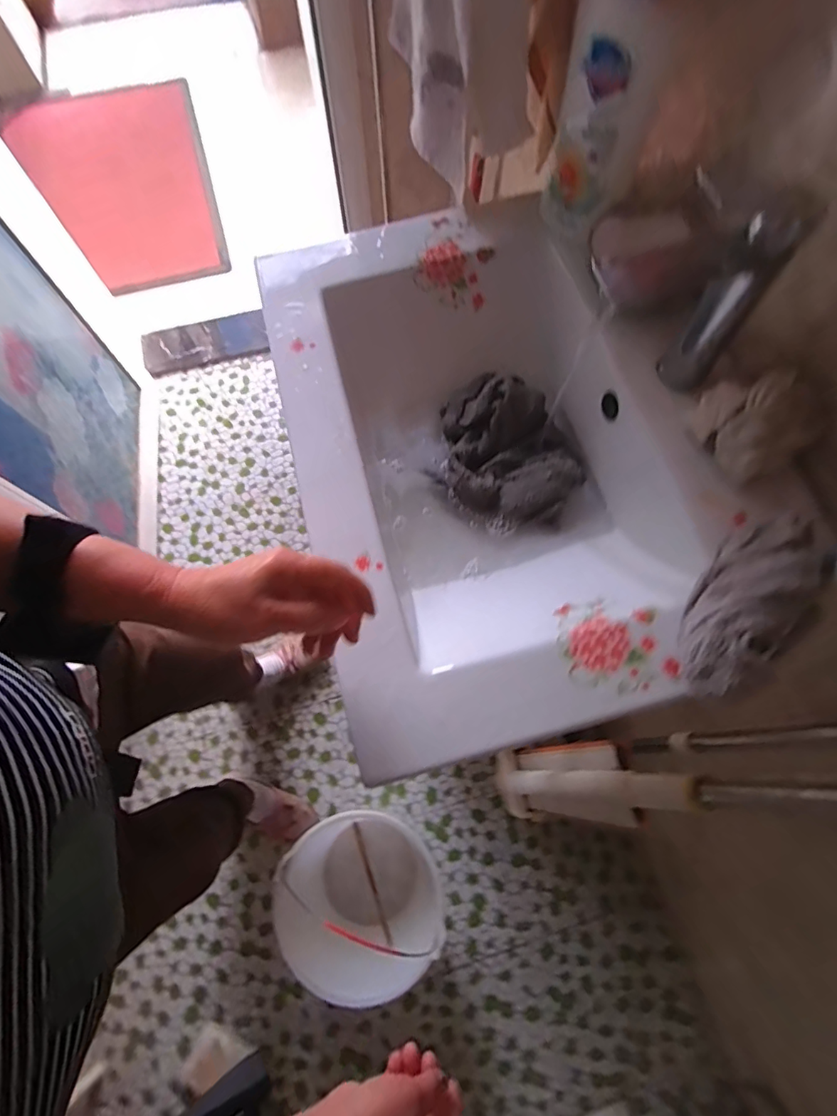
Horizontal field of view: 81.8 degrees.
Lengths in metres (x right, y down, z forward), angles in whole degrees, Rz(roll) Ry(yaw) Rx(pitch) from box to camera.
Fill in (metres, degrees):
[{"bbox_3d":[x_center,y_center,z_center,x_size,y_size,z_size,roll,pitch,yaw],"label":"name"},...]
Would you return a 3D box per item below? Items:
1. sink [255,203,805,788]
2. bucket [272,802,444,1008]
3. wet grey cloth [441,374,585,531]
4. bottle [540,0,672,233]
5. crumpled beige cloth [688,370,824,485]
[{"bbox_3d":[0.073,-0.114,0.531,0.396,0.129,0.579,-14,71,-4],"label":"sink"},{"bbox_3d":[-0.113,0.660,0.964,0.273,0.233,0.292,0,71,0],"label":"bucket"},{"bbox_3d":[0.109,-0.130,0.570,0.148,0.049,0.185,-4,71,-1],"label":"wet grey cloth"},{"bbox_3d":[0.174,-0.430,0.443,0.047,0.252,0.097,-29,73,-9],"label":"bottle"},{"bbox_3d":[0.306,-0.123,0.429,0.084,0.056,0.090,-19,72,-6],"label":"crumpled beige cloth"}]

